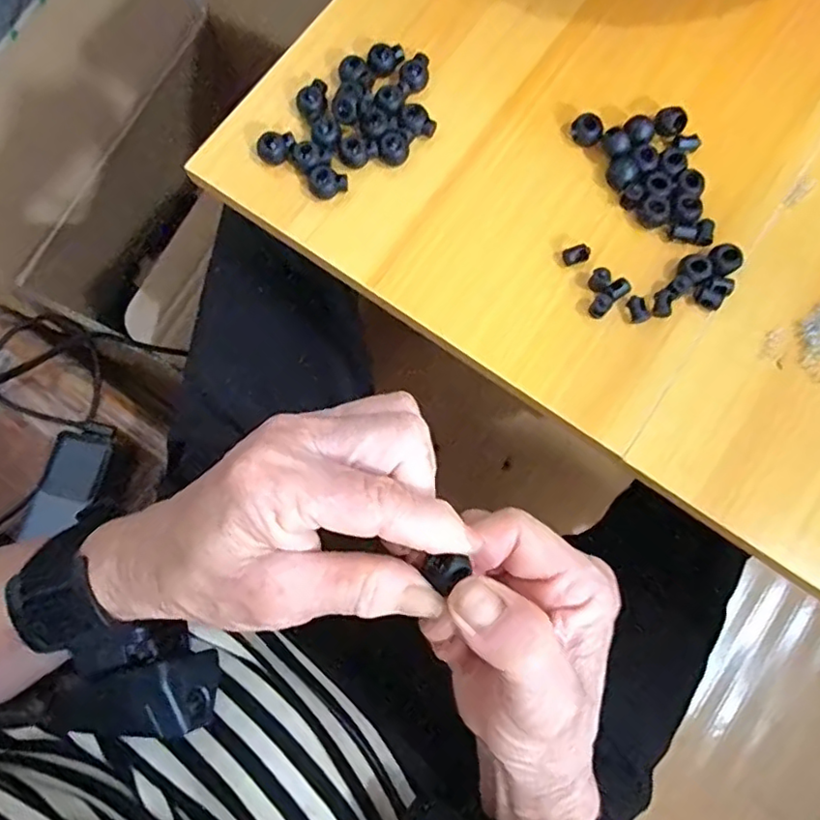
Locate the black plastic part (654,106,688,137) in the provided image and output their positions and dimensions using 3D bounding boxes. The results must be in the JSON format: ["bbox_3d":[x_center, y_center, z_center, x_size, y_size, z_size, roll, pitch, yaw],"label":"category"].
[{"bbox_3d":[0.150,-0.165,0.353,0.017,0.008,0.019,28,78,6],"label":"black plastic part"}]

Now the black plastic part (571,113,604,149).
[{"bbox_3d":[0.102,-0.162,0.355,0.018,0.009,0.016,18,77,4],"label":"black plastic part"}]

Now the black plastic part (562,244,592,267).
[{"bbox_3d":[0.093,-0.086,0.342,0.016,0.007,0.009,-24,77,-6],"label":"black plastic part"}]

